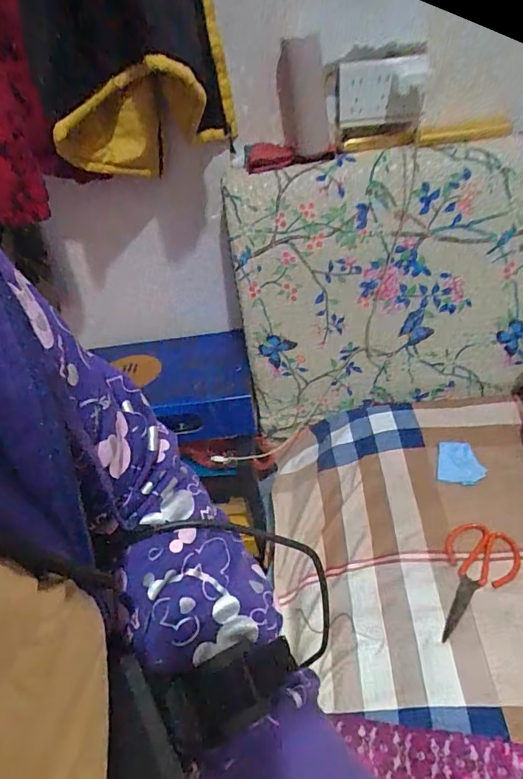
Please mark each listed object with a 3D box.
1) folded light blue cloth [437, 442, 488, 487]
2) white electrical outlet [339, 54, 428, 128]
[{"bbox_3d":[0.348,0.129,0.822,0.075,0.006,0.076,5,60,19],"label":"folded light blue cloth"},{"bbox_3d":[0.175,-0.434,0.693,0.122,0.084,0.043,-6,41,1],"label":"white electrical outlet"}]

